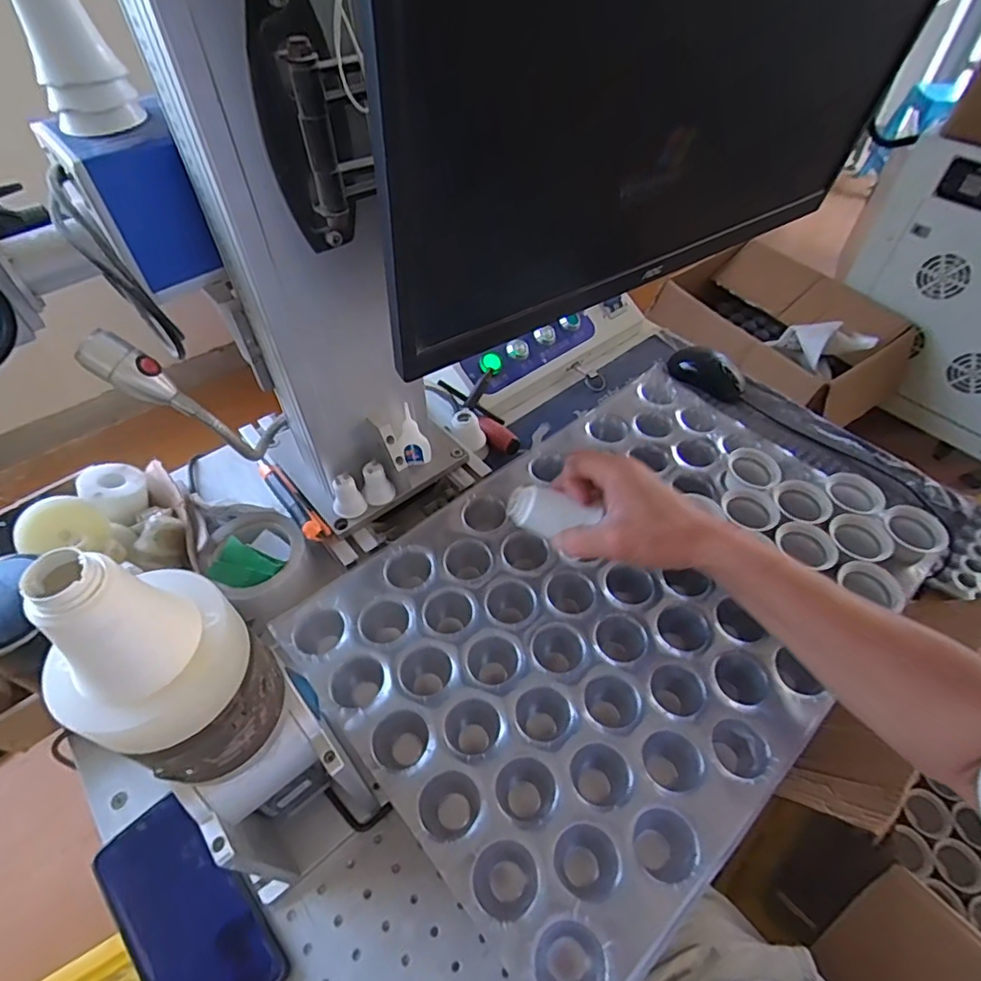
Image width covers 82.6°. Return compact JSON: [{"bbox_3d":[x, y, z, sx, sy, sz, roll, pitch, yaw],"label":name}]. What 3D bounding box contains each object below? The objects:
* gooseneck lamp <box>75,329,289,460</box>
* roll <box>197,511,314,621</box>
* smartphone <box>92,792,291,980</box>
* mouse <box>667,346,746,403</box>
[{"bbox_3d":[-0.221,-0.063,0.417,0.032,0.149,0.051,-36,53,14],"label":"gooseneck lamp"},{"bbox_3d":[-0.224,0.070,0.541,0.092,0.040,0.104,-35,59,-25],"label":"roll"},{"bbox_3d":[-0.217,0.299,0.398,0.076,0.016,0.159,-39,66,-21],"label":"smartphone"},{"bbox_3d":[0.303,-0.165,0.773,0.111,0.033,0.053,37,60,26],"label":"mouse"}]

